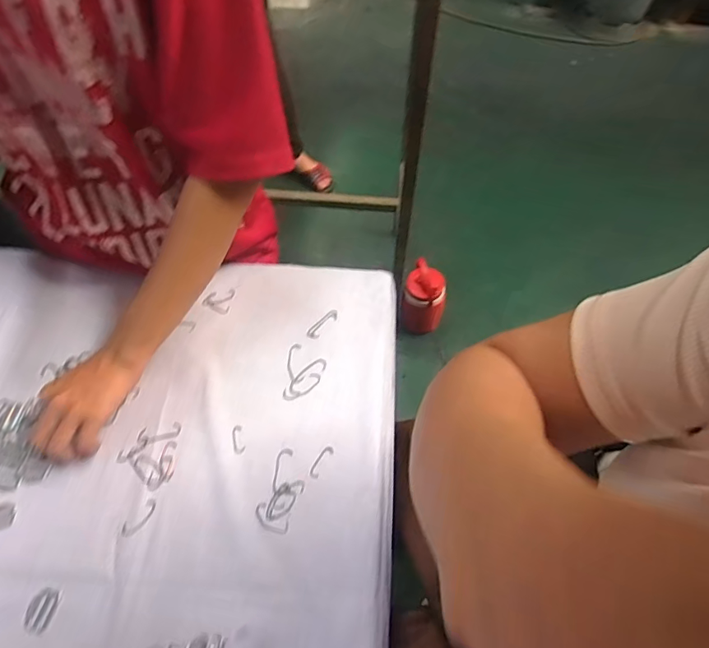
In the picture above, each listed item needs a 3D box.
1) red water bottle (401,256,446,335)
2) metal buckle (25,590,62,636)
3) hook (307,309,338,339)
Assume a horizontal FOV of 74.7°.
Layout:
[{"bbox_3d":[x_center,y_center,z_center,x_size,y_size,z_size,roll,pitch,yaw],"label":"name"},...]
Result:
[{"bbox_3d":[0.206,-0.066,1.393,0.122,0.265,0.088,21,60,12],"label":"red water bottle"},{"bbox_3d":[-0.283,0.259,0.420,0.026,0.004,0.034,4,57,3],"label":"metal buckle"},{"bbox_3d":[-0.039,-0.001,0.574,0.016,0.004,0.049,37,65,22],"label":"hook"}]

